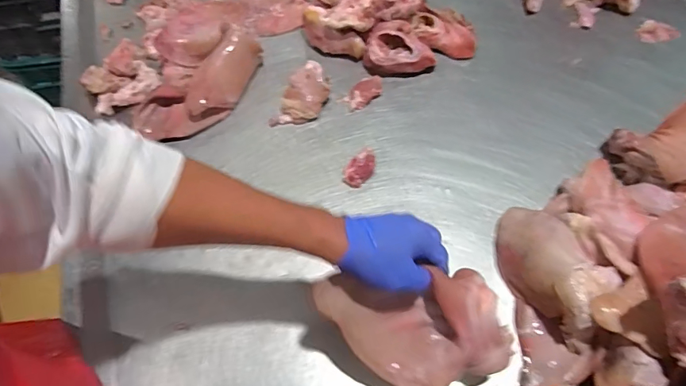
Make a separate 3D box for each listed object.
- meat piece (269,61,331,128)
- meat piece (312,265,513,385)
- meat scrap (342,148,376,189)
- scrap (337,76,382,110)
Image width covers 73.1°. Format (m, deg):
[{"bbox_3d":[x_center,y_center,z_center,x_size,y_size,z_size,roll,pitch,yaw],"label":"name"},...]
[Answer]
[{"bbox_3d":[-0.066,-0.157,0.746,0.075,0.046,0.115,25,64,16],"label":"meat piece"},{"bbox_3d":[0.082,0.132,0.511,0.154,0.060,0.202,-38,103,5],"label":"meat piece"},{"bbox_3d":[0.028,-0.036,0.693,0.032,0.025,0.061,40,69,22],"label":"meat scrap"},{"bbox_3d":[0.035,-0.166,0.763,0.076,0.010,0.038,-39,66,-19],"label":"scrap"}]

